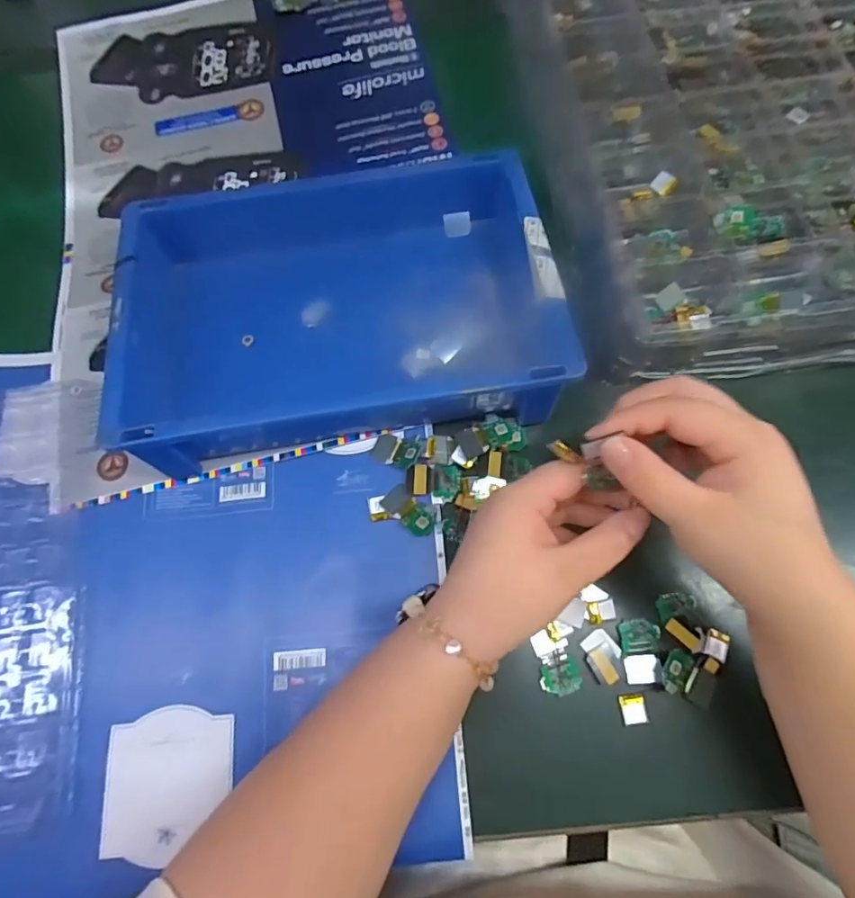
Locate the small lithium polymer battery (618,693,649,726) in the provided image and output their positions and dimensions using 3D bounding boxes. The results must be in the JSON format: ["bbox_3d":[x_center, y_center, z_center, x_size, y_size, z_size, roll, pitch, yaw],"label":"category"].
[{"bbox_3d":[0.127,0.161,0.321,0.015,0.006,0.017,-5,72,0],"label":"small lithium polymer battery"}]

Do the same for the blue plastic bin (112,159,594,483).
[{"bbox_3d":[-0.066,-0.107,0.380,0.298,0.066,0.205,-9,72,-1],"label":"blue plastic bin"}]

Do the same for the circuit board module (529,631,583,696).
[{"bbox_3d":[0.081,0.136,0.329,0.025,0.004,0.038,-16,72,-4],"label":"circuit board module"}]

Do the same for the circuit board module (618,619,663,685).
[{"bbox_3d":[0.136,0.129,0.331,0.023,0.005,0.038,1,72,2],"label":"circuit board module"}]

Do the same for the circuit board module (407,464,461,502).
[{"bbox_3d":[0.004,0.023,0.365,0.037,0.004,0.025,1,72,2],"label":"circuit board module"}]

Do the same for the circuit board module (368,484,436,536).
[{"bbox_3d":[-0.017,0.041,0.361,0.047,0.006,0.028,16,73,7],"label":"circuit board module"}]

